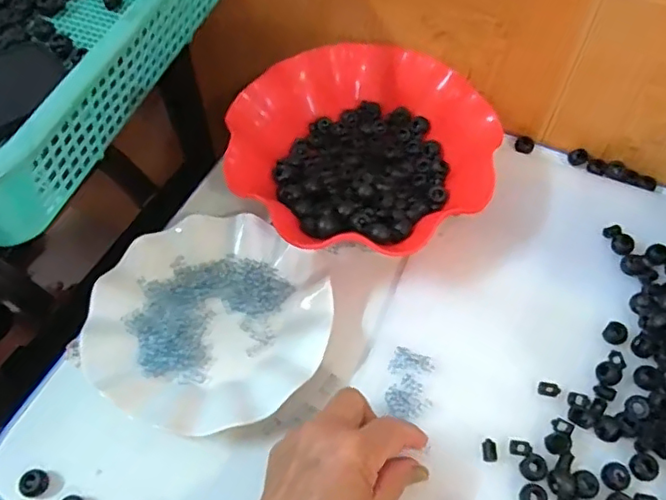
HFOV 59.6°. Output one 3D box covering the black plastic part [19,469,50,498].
[{"bbox_3d":[-0.202,0.157,0.393,0.016,0.014,0.017,-2,59,3],"label":"black plastic part"}]

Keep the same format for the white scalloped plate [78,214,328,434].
[{"bbox_3d":[-0.093,0.053,0.451,0.176,0.028,0.173,-2,59,3],"label":"white scalloped plate"}]

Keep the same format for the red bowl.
[{"bbox_3d":[0.020,-0.090,0.516,0.215,0.067,0.230,-2,59,3],"label":"red bowl"}]

